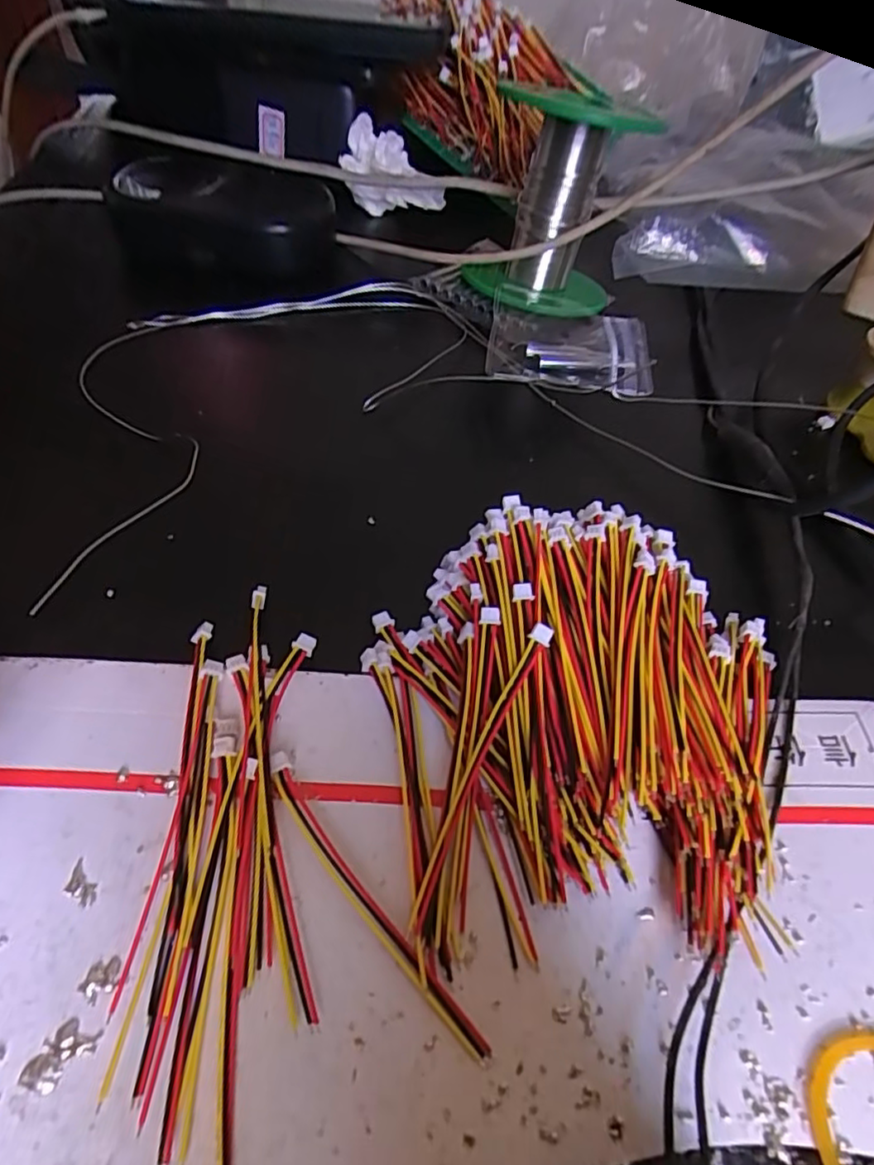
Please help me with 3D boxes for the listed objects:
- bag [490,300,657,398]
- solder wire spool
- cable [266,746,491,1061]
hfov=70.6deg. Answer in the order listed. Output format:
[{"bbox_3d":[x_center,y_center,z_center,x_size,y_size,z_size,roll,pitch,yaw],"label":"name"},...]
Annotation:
[{"bbox_3d":[0.055,-0.098,0.258,0.066,0.008,0.048,12,52,6],"label":"bag"},{"bbox_3d":[0.050,-0.160,0.261,0.062,0.074,0.062,2,52,-2],"label":"solder wire spool"},{"bbox_3d":[-0.015,0.064,0.127,0.006,0.004,0.071,-32,60,-25],"label":"cable"}]

